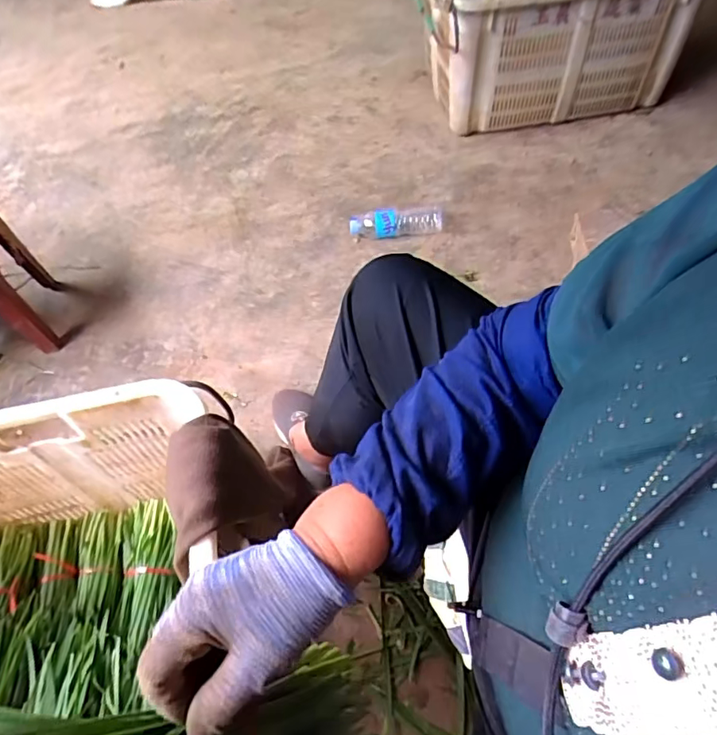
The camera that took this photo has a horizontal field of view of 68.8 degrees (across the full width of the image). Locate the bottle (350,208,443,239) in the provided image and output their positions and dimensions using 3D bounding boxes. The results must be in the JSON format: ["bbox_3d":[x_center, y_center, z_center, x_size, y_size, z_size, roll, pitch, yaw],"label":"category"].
[{"bbox_3d":[0.093,-0.349,1.261,0.226,0.069,0.061,-7,55,0],"label":"bottle"}]

